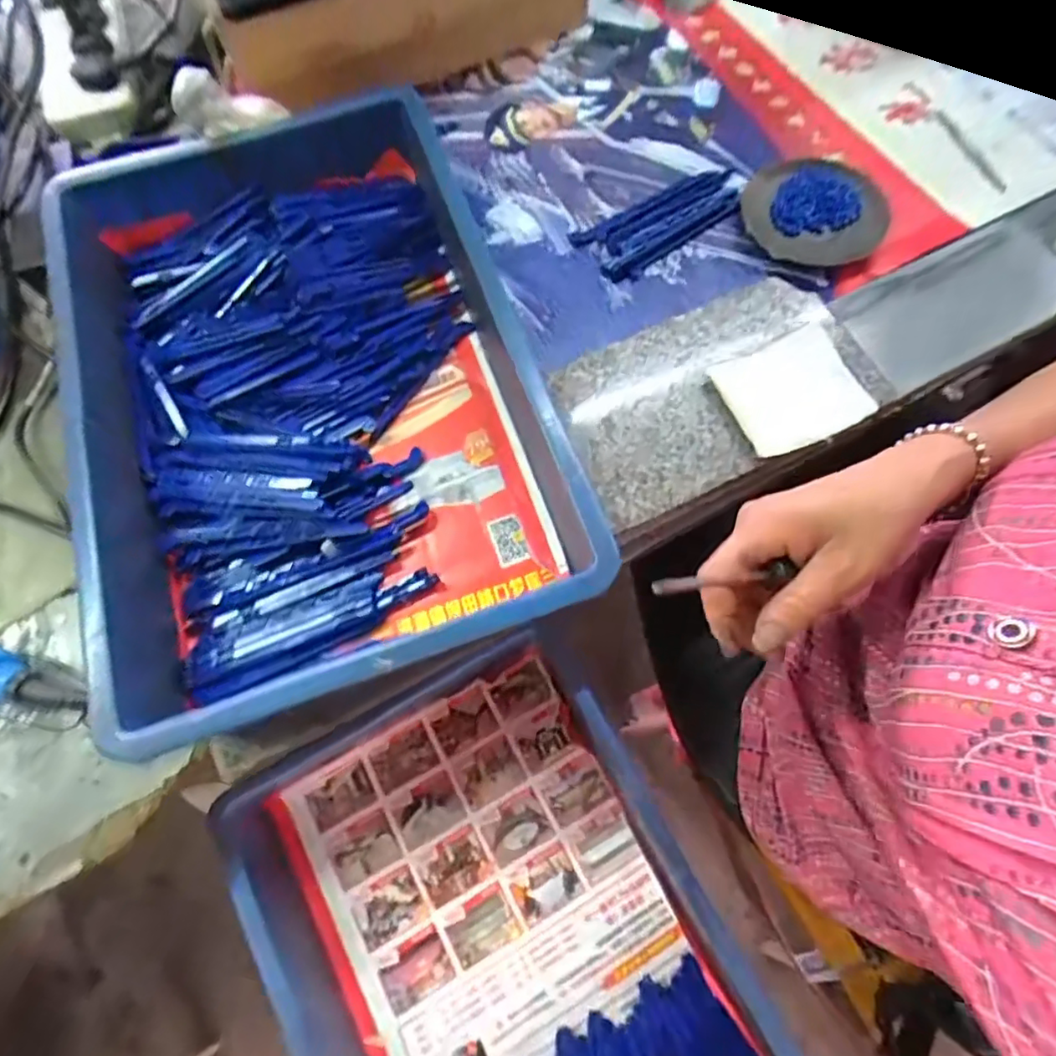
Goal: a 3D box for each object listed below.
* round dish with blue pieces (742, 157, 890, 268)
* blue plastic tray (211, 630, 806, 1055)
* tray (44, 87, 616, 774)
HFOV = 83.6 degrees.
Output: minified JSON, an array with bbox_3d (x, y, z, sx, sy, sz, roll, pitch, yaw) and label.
[{"bbox_3d":[0.243,-0.265,0.489,0.122,0.015,0.106,-27,73,-8],"label":"round dish with blue pieces"},{"bbox_3d":[-0.001,0.343,0.433,0.292,0.085,0.409,-28,73,-8],"label":"blue plastic tray"},{"bbox_3d":[-0.154,-0.113,0.414,0.282,0.081,0.439,-19,72,-5],"label":"tray"}]

